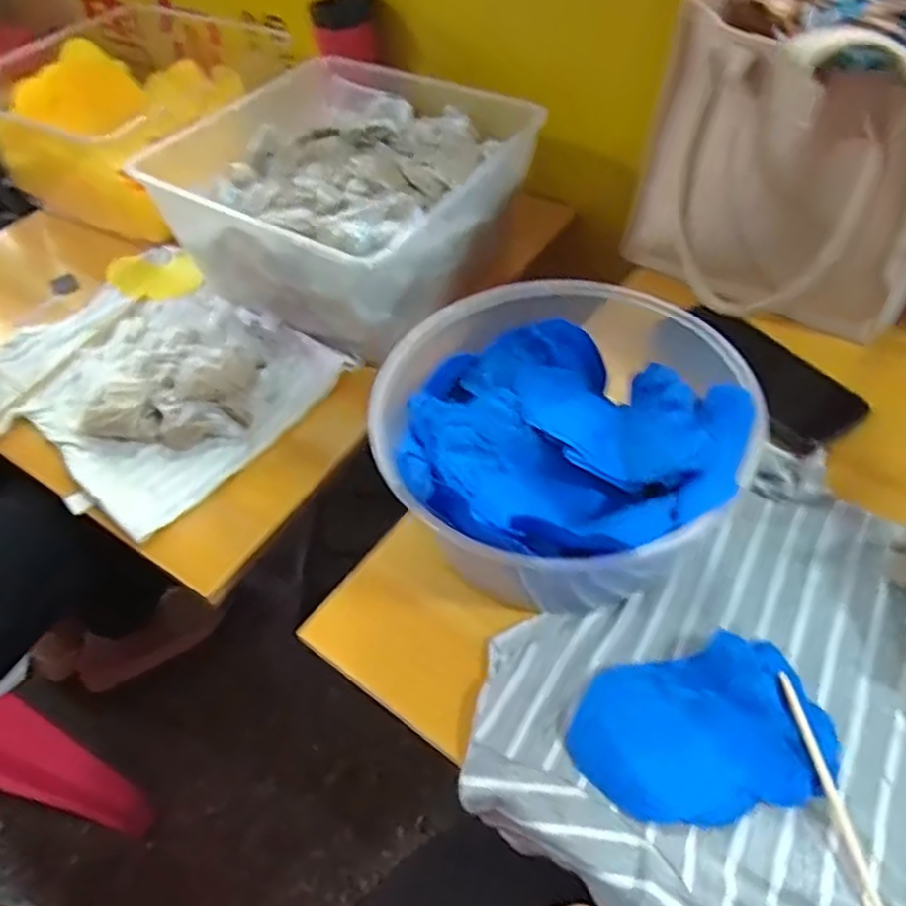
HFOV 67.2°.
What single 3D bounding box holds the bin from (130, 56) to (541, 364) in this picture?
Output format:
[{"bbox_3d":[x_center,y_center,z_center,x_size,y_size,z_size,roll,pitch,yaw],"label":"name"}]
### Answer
[{"bbox_3d":[-0.107,-0.259,0.702,0.312,0.132,0.299,25,57,22],"label":"bin"}]

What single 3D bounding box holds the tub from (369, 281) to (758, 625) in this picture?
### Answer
[{"bbox_3d":[0.072,-0.005,0.452,0.210,0.100,0.194,-2,51,3],"label":"tub"}]

